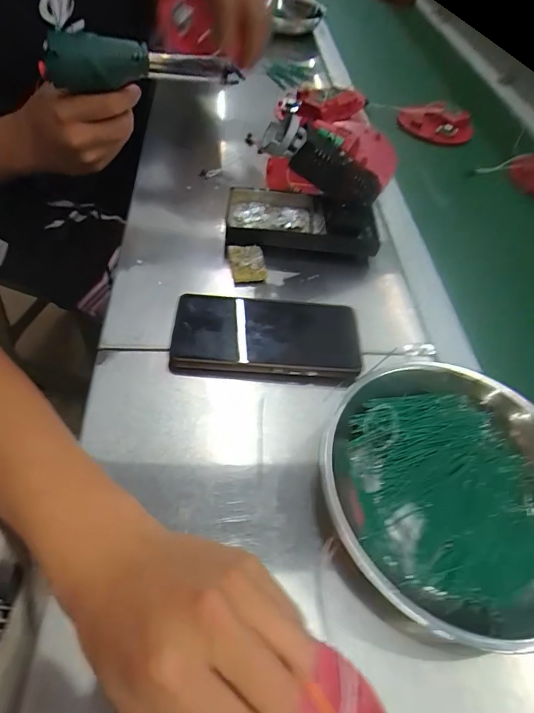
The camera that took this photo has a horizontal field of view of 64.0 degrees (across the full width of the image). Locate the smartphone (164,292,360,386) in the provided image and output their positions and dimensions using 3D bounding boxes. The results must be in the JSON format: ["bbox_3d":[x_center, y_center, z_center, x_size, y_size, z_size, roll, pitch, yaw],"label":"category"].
[{"bbox_3d":[-0.001,-0.021,0.378,0.160,0.013,0.081,7,53,-4],"label":"smartphone"}]

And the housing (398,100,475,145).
[{"bbox_3d":[0.280,-0.388,0.708,0.119,0.033,0.067,22,53,7],"label":"housing"}]

